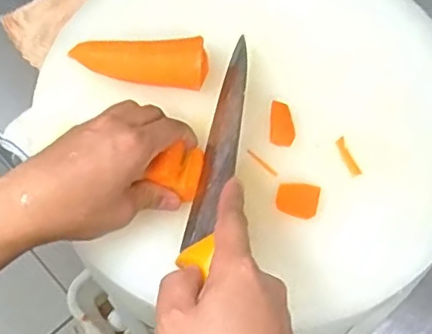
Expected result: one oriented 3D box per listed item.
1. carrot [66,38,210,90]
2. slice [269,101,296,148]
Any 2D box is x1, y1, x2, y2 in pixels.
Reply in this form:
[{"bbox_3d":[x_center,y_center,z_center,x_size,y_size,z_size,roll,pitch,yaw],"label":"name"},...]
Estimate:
[{"bbox_3d":[-0.061,-0.082,0.488,0.108,0.034,0.039,-1,64,-3],"label":"carrot"},{"bbox_3d":[0.054,-0.035,0.492,0.020,0.004,0.037,5,75,-4],"label":"slice"}]

